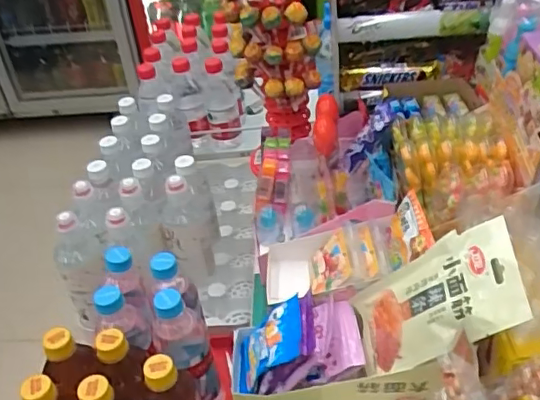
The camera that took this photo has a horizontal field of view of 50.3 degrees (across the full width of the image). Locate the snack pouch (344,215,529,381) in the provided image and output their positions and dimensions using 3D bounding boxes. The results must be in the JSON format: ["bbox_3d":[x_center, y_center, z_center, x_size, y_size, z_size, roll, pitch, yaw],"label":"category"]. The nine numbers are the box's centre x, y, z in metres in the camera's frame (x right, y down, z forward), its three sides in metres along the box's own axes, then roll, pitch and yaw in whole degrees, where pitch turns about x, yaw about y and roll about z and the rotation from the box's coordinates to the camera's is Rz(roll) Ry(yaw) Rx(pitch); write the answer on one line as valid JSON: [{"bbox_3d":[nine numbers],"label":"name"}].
[{"bbox_3d":[0.142,0.093,0.521,0.014,0.176,0.097,24,47,-28],"label":"snack pouch"}]

